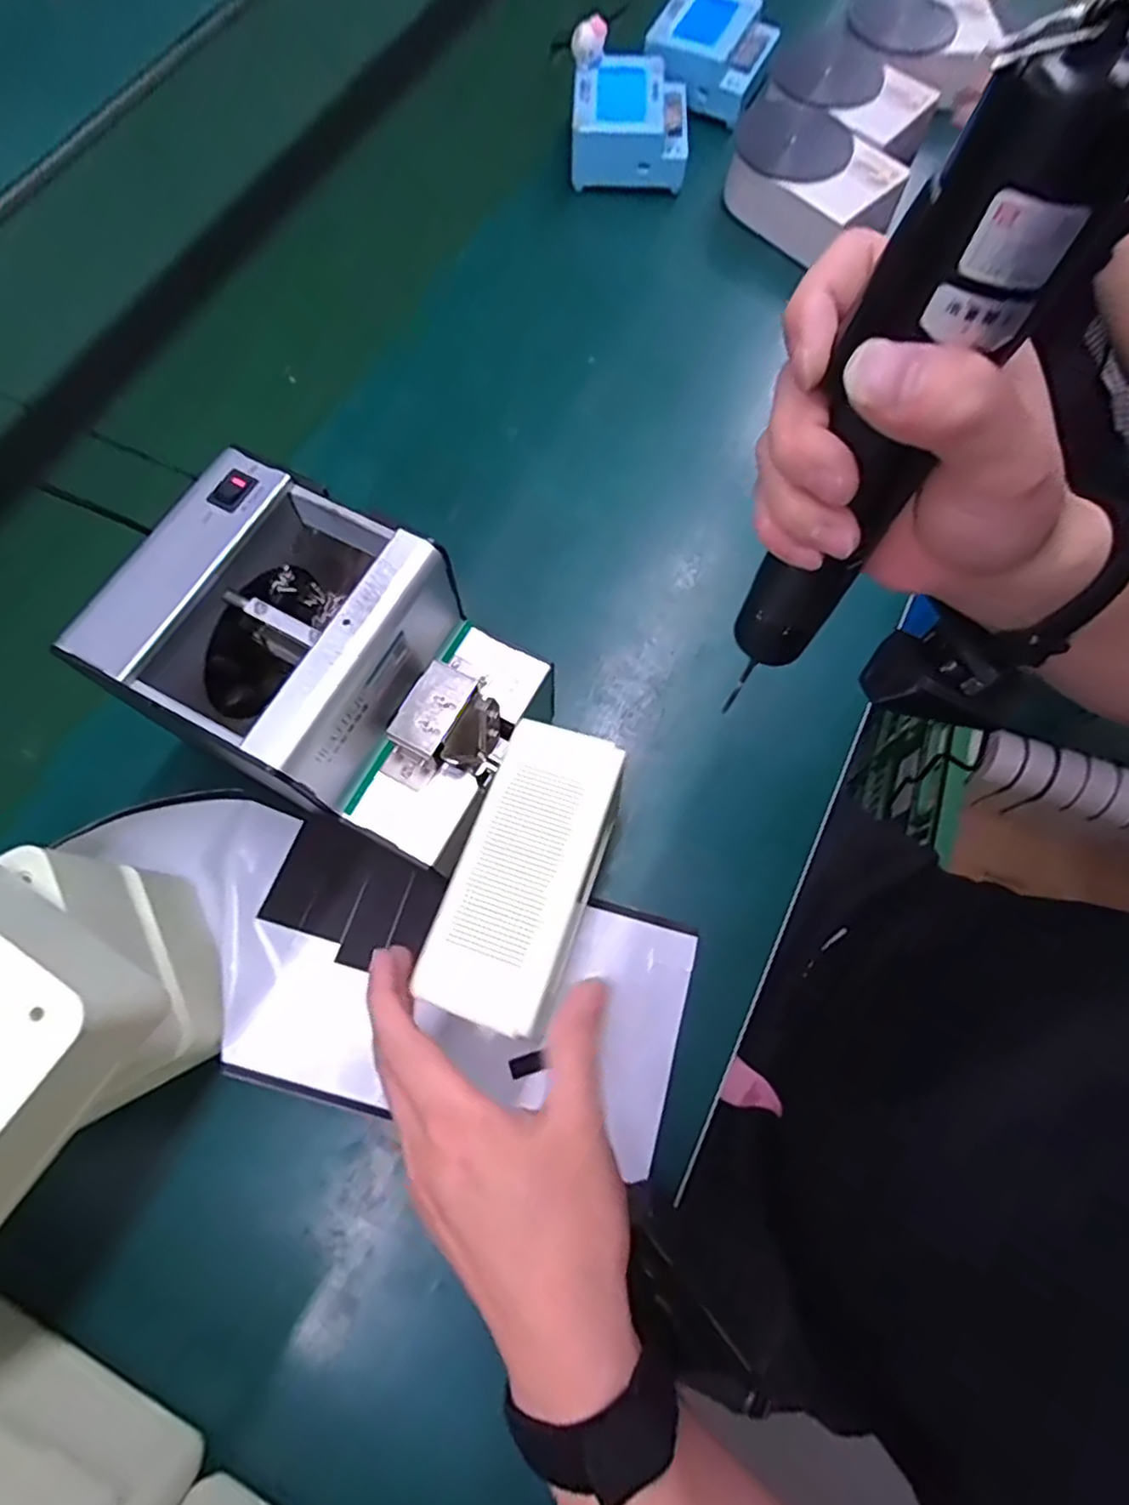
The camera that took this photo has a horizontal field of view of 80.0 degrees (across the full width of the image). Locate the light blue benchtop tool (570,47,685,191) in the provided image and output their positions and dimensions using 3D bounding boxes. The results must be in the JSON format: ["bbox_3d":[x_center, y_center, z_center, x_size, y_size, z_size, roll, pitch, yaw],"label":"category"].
[{"bbox_3d":[0.058,-0.556,0.592,0.097,0.046,0.109,2,70,1],"label":"light blue benchtop tool"}]

